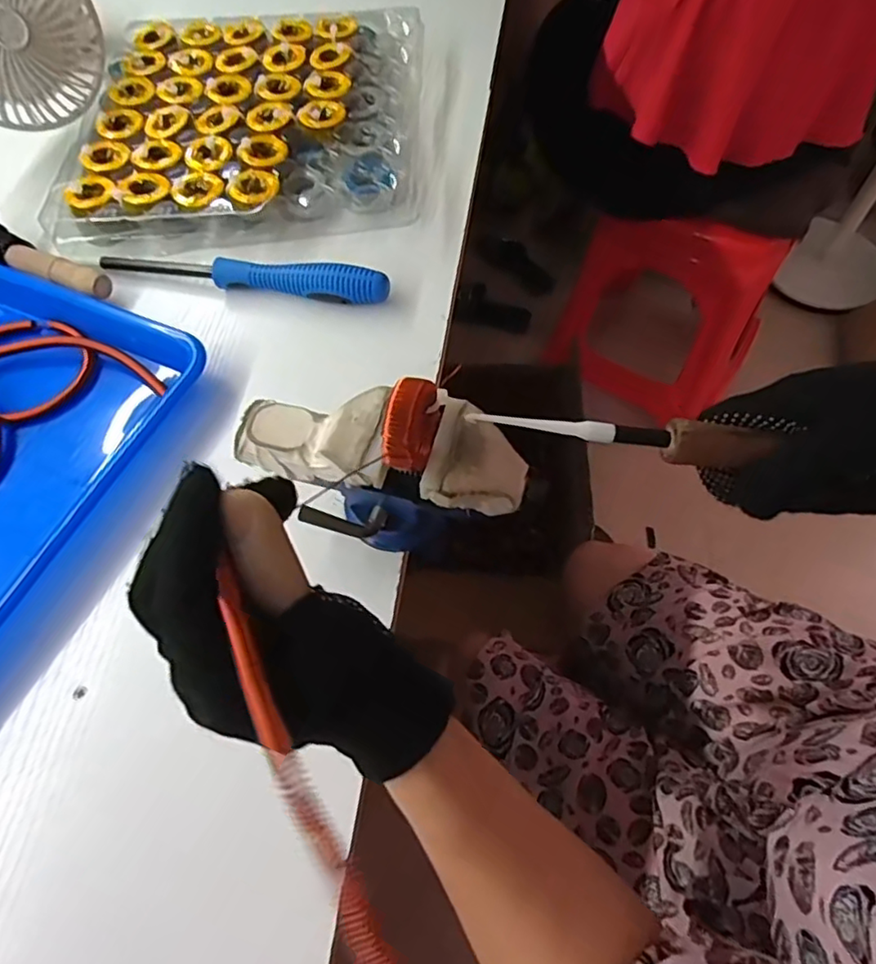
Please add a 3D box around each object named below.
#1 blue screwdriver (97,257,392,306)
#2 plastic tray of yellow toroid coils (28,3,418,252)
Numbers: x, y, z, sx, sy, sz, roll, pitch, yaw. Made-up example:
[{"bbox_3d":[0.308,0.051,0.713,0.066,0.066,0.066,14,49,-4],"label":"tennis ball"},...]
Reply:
[{"bbox_3d":[-0.151,-0.166,0.464,0.229,0.025,0.030,11,64,7],"label":"blue screwdriver"},{"bbox_3d":[-0.167,-0.329,0.547,0.304,0.042,0.278,-3,63,0],"label":"plastic tray of yellow toroid coils"}]

